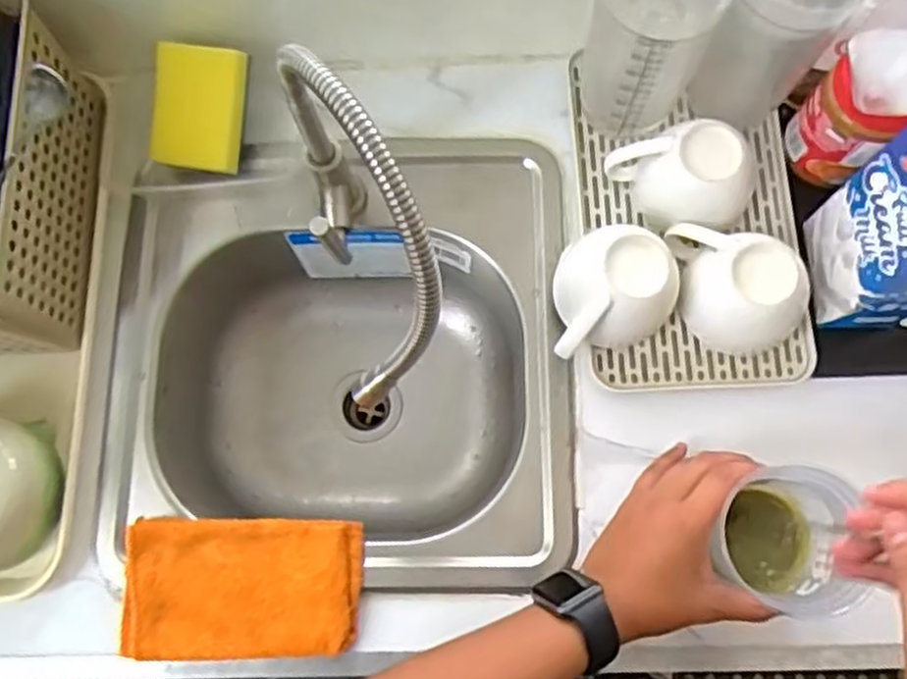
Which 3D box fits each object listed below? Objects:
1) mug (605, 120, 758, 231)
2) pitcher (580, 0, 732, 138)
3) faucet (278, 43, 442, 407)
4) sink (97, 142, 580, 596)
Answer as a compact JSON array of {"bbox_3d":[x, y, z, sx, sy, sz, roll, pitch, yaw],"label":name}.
[{"bbox_3d":[0.188,-0.138,0.603,0.119,0.064,0.082,24,78,7],"label":"mug"},{"bbox_3d":[0.144,-0.225,0.566,0.085,0.158,0.091,0,76,1],"label":"pitcher"},{"bbox_3d":[-0.061,-0.070,0.493,0.070,0.229,0.196,-17,76,-3],"label":"faucet"},{"bbox_3d":[-0.092,0.017,0.699,0.378,0.163,0.368,0,76,1],"label":"sink"}]

